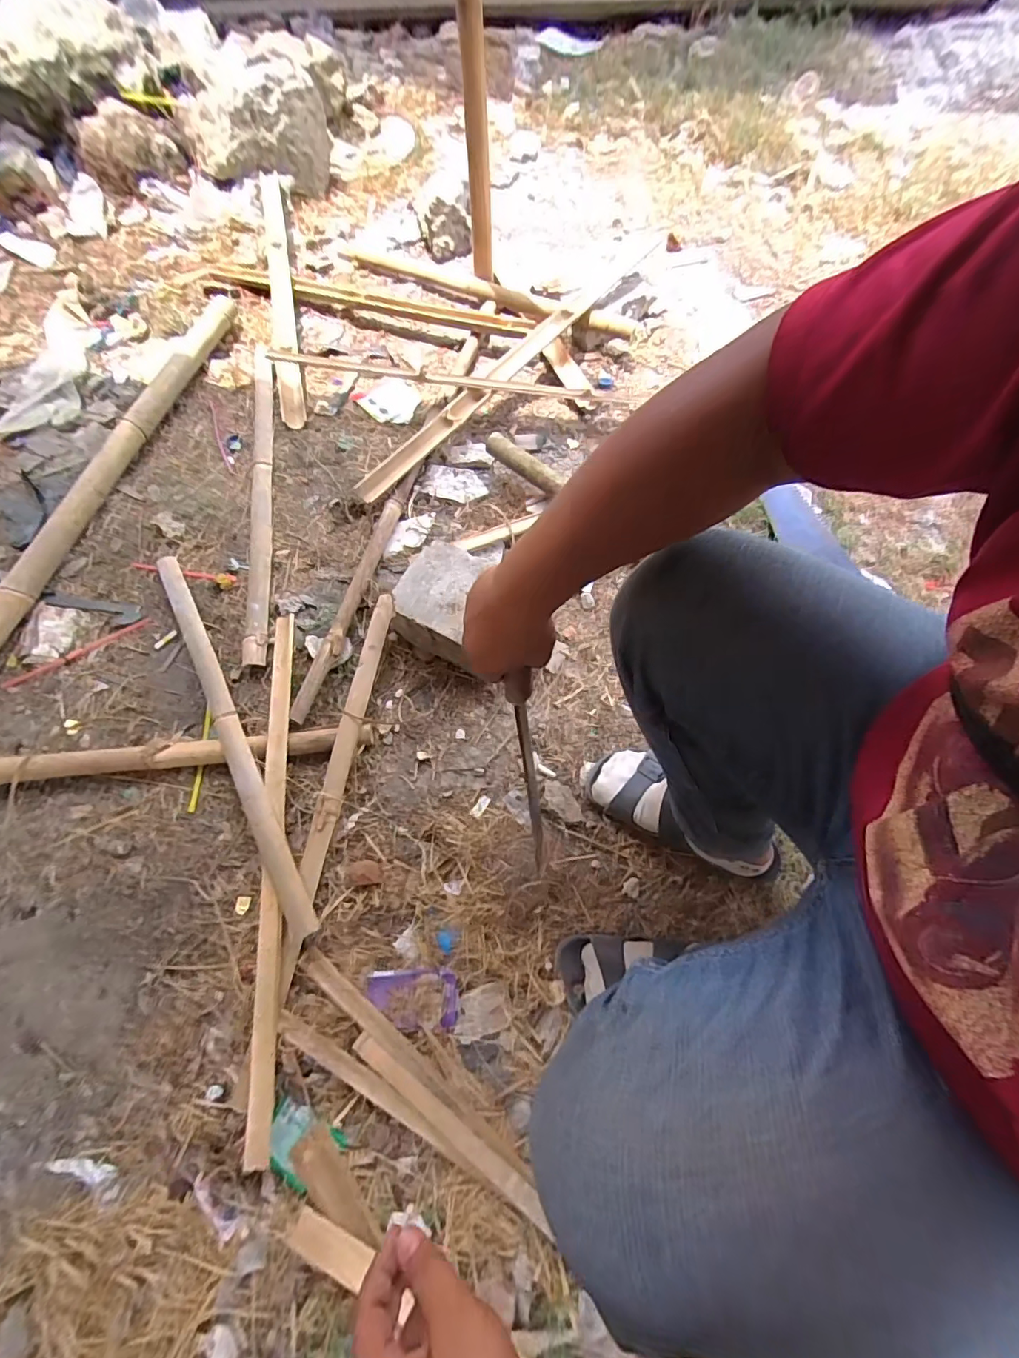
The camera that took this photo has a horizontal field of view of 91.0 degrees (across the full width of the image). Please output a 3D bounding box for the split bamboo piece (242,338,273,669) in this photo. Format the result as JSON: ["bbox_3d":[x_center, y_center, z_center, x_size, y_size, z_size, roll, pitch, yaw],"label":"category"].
[{"bbox_3d":[-0.467,-0.365,0.941,0.047,0.029,0.750,-8,68,-6],"label":"split bamboo piece"}]

